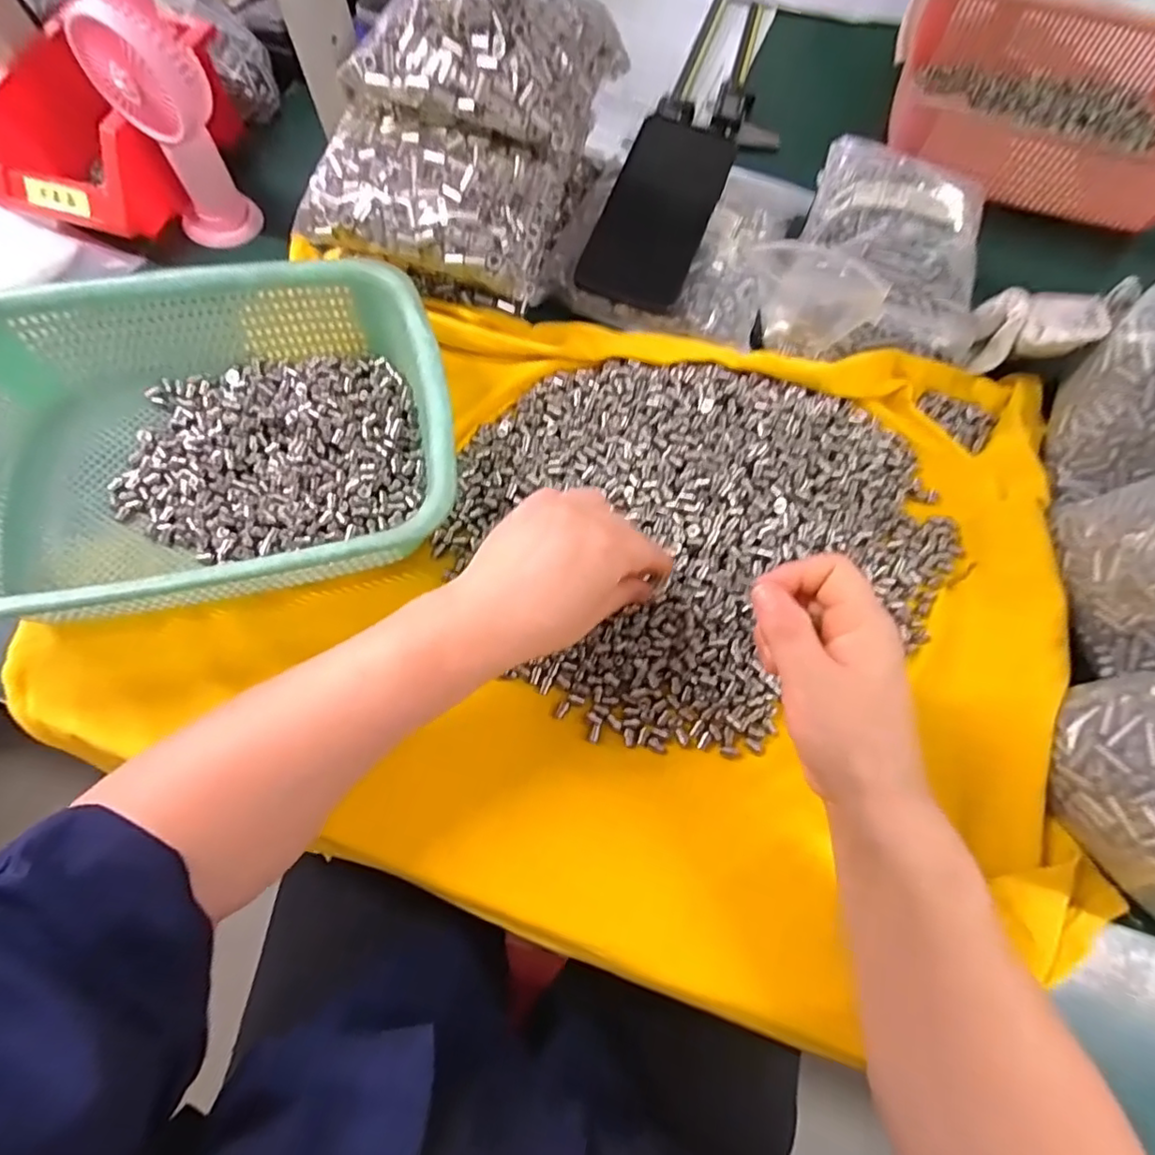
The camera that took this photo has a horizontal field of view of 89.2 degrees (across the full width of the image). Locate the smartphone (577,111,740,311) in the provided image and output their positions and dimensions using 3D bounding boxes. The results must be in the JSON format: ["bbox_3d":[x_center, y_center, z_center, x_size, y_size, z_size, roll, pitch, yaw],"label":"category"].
[{"bbox_3d":[0.061,-0.276,0.448,0.077,0.013,0.153,22,80,-2],"label":"smartphone"}]

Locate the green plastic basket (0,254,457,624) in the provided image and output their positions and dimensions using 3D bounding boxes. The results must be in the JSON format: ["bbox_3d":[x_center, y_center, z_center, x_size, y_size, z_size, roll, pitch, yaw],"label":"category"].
[{"bbox_3d":[-0.225,-0.086,0.361,0.290,0.088,0.218,-12,73,-5],"label":"green plastic basket"}]

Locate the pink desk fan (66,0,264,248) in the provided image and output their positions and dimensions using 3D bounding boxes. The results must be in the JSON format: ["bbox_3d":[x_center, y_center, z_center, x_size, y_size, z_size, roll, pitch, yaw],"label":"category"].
[{"bbox_3d":[-0.285,-0.325,0.416,0.069,0.166,0.060,-32,73,-12],"label":"pink desk fan"}]

